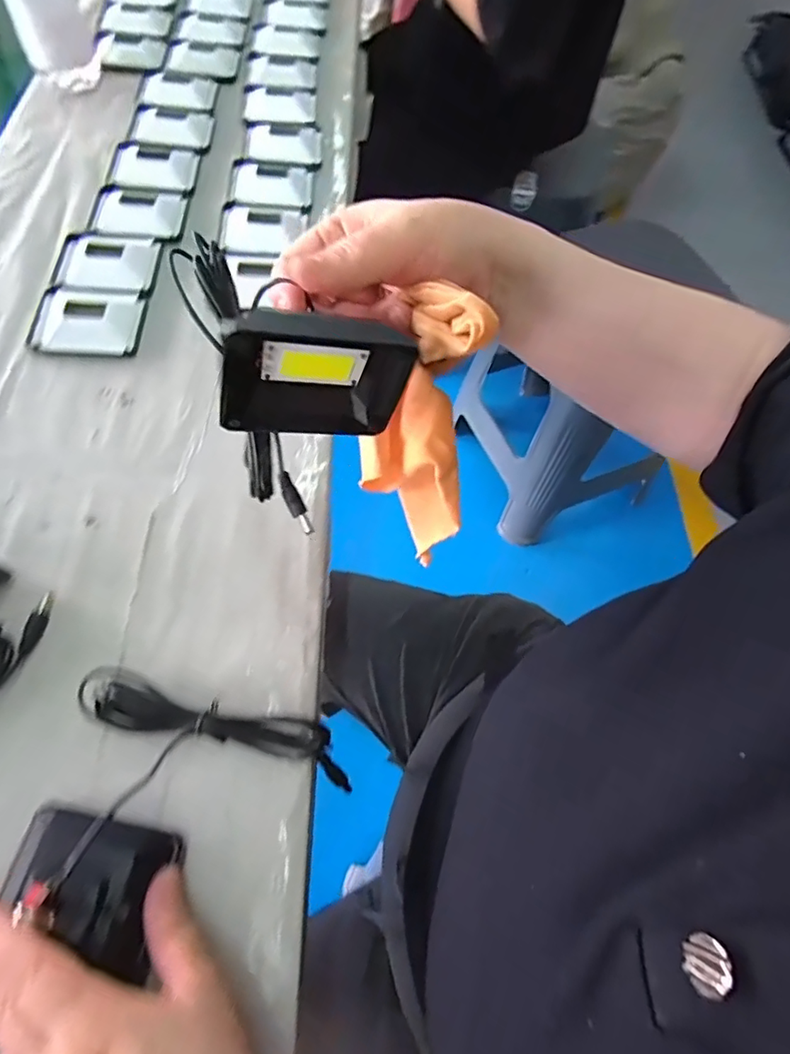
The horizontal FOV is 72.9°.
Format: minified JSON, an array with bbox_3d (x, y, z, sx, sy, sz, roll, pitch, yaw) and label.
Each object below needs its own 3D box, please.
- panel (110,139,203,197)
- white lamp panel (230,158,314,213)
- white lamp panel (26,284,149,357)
[{"bbox_3d":[-0.230,-0.347,0.512,0.074,0.020,0.072,3,64,-4],"label":"panel"},{"bbox_3d":[-0.120,-0.331,0.517,0.076,0.019,0.069,3,64,-4],"label":"white lamp panel"},{"bbox_3d":[-0.244,-0.164,0.419,0.080,0.019,0.068,2,64,-4],"label":"white lamp panel"}]

